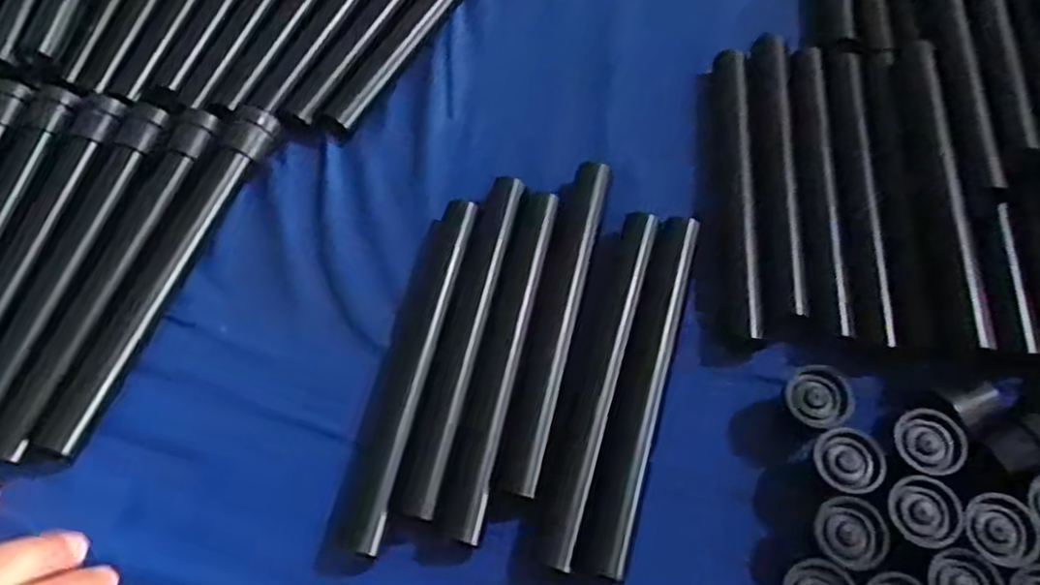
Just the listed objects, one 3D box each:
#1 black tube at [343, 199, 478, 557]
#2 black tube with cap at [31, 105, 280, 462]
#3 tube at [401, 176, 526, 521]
[{"bbox_3d":[-0.061,0.043,0.448,0.021,0.018,0.219,11,65,7],"label":"black tube"},{"bbox_3d":[-0.223,-0.015,0.475,0.028,0.023,0.249,17,65,10],"label":"black tube with cap"},{"bbox_3d":[-0.031,0.025,0.452,0.021,0.014,0.218,11,65,7],"label":"tube"}]

